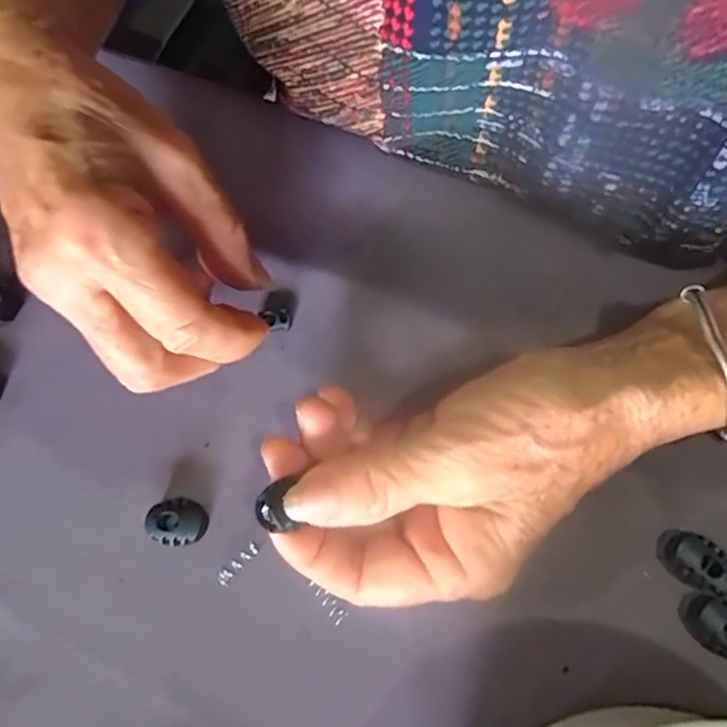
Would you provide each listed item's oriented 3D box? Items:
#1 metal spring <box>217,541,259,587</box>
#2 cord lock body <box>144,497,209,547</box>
[{"bbox_3d":[-0.049,0.077,0.221,0.006,0.004,0.018,41,79,13],"label":"metal spring"},{"bbox_3d":[-0.073,0.062,0.226,0.022,0.009,0.017,5,73,4],"label":"cord lock body"}]

